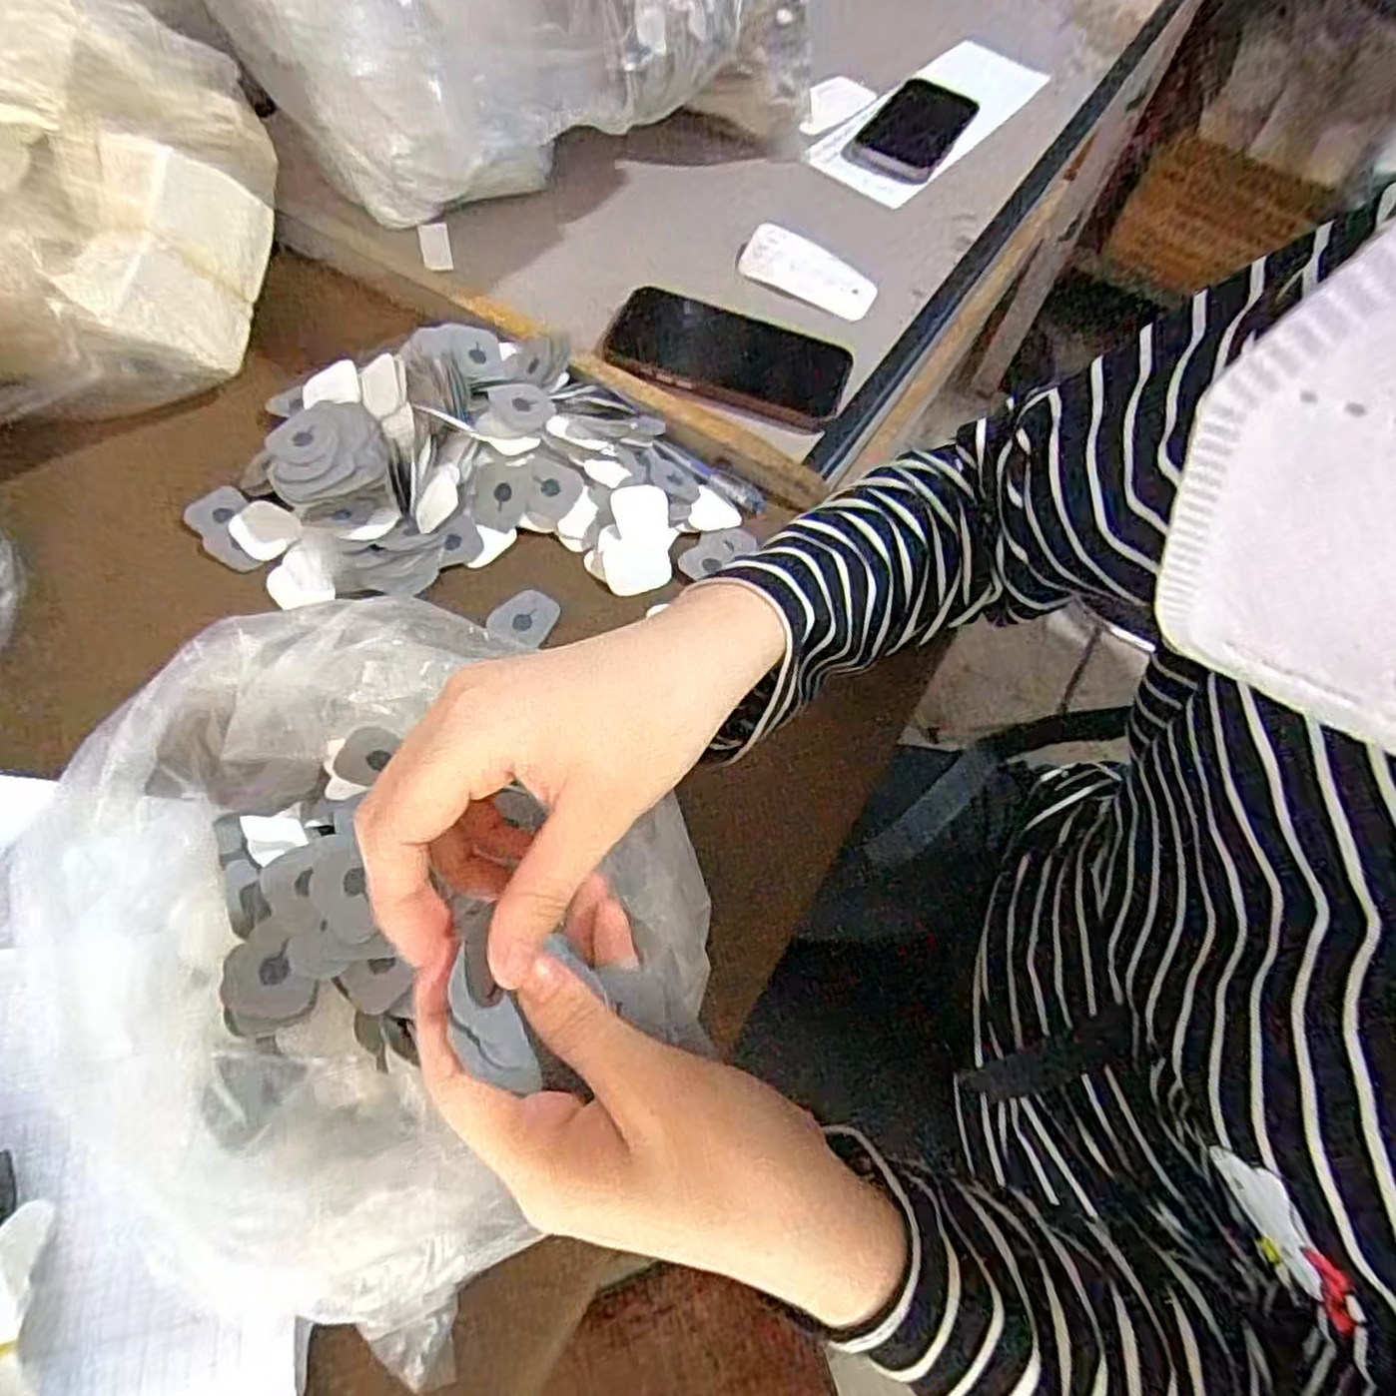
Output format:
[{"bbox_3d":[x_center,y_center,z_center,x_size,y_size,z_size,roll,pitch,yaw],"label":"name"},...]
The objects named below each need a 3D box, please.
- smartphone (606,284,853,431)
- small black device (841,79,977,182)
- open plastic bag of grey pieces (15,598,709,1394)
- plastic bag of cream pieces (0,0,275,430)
[{"bbox_3d":[0.022,-0.237,0.552,0.162,0.018,0.084,15,62,4],"label":"smartphone"},{"bbox_3d":[0.194,-0.507,0.708,0.077,0.013,0.166,29,64,11],"label":"small black device"},{"bbox_3d":[-0.132,0.082,0.322,0.253,0.079,0.212,36,65,14],"label":"open plastic bag of grey pieces"},{"bbox_3d":[-0.395,-0.275,0.451,0.287,0.161,0.184,-19,65,-14],"label":"plastic bag of cream pieces"}]

